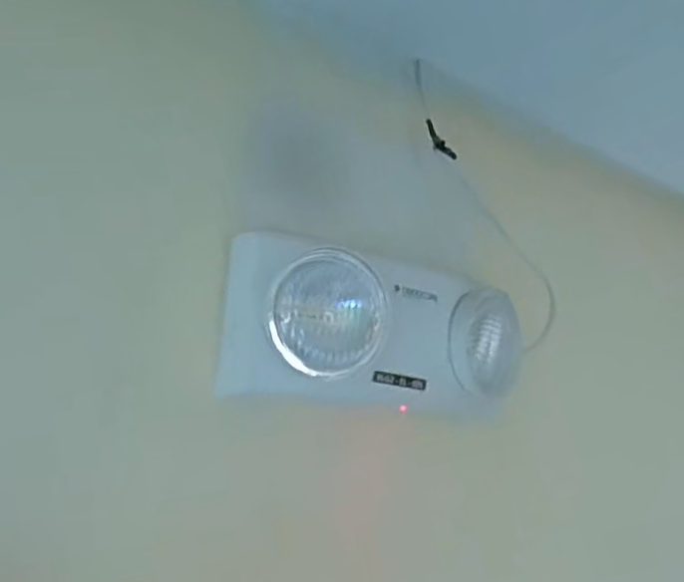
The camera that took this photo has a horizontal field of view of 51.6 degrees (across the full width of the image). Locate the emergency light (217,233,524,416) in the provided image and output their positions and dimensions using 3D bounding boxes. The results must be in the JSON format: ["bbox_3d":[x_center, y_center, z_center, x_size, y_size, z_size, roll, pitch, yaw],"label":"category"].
[{"bbox_3d":[0.038,0.041,0.638,0.300,0.121,0.082,12,-15,-35],"label":"emergency light"}]

